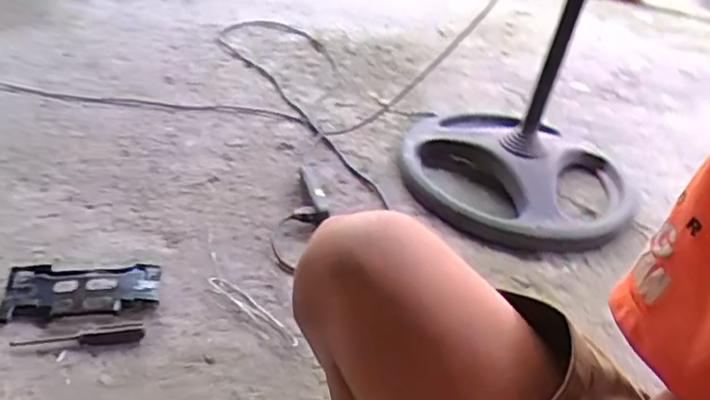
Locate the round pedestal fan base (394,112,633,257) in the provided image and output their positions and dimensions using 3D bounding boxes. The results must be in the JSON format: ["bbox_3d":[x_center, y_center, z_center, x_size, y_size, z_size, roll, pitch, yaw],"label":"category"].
[{"bbox_3d":[0.325,-0.064,1.247,0.467,0.095,0.447,13,34,8],"label":"round pedestal fan base"}]

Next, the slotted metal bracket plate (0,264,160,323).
[{"bbox_3d":[-0.387,0.127,0.884,0.203,0.028,0.096,0,35,-12],"label":"slotted metal bracket plate"}]

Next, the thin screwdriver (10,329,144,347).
[{"bbox_3d":[-0.364,0.182,0.812,0.162,0.012,0.019,-1,35,-12],"label":"thin screwdriver"}]

